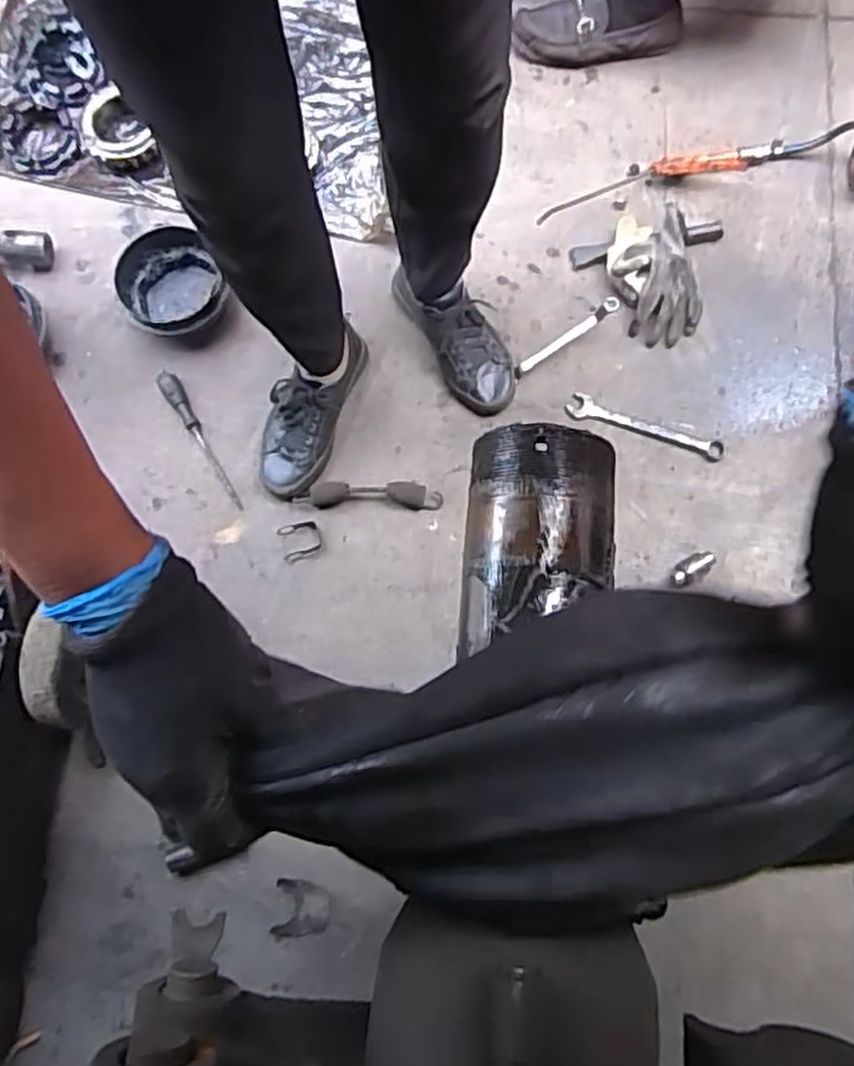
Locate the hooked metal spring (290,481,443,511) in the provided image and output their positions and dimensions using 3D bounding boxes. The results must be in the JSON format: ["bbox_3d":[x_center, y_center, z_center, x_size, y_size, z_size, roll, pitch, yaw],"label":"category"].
[{"bbox_3d":[-0.081,-0.054,1.021,0.198,0.025,0.036,1,76,2],"label":"hooked metal spring"}]

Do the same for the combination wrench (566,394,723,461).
[{"bbox_3d":[0.308,-0.149,1.046,0.223,0.010,0.039,19,77,6],"label":"combination wrench"}]

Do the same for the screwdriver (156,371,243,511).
[{"bbox_3d":[-0.326,-0.132,1.063,0.029,0.028,0.225,-30,89,-6],"label":"screwdriver"}]

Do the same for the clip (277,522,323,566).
[{"bbox_3d":[-0.174,0.011,1.017,0.054,0.008,0.053,-17,76,-3],"label":"clip"}]

